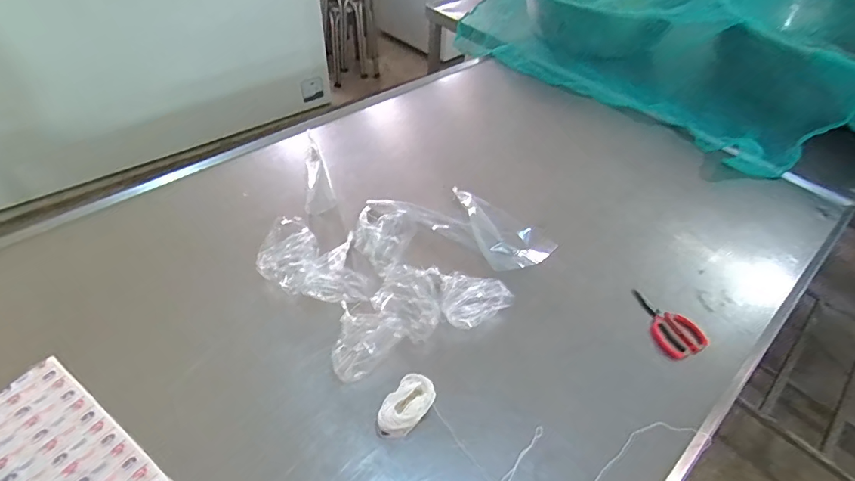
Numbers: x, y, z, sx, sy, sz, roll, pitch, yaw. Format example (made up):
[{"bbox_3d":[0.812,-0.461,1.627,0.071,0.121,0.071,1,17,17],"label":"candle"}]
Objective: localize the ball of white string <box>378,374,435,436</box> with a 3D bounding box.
[{"bbox_3d":[-0.030,0.243,0.652,0.059,0.050,0.093,27,51,19],"label":"ball of white string"}]

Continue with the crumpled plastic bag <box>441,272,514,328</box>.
[{"bbox_3d":[0.082,0.111,0.793,0.126,0.077,0.088,10,47,5],"label":"crumpled plastic bag"}]

